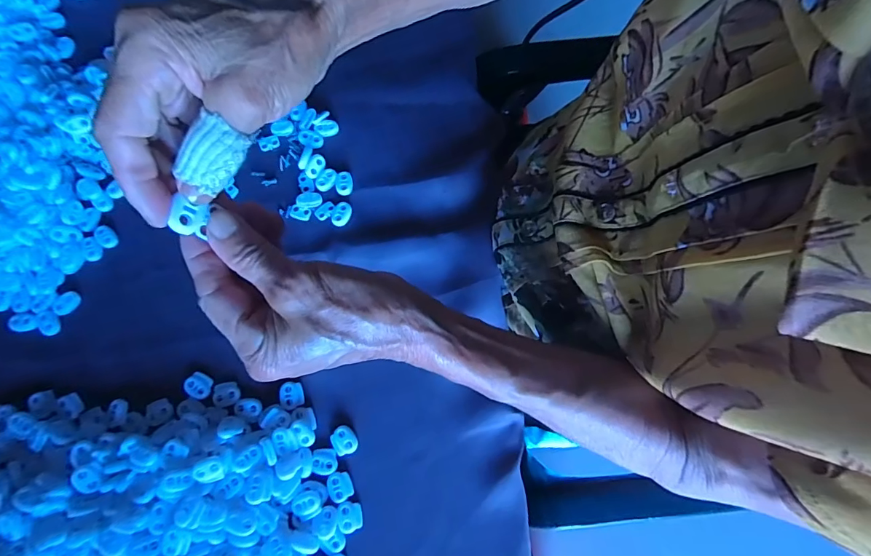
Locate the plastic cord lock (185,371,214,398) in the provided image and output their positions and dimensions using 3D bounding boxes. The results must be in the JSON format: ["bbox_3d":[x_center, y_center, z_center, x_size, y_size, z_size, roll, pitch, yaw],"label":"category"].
[{"bbox_3d":[-0.195,0.088,0.352,0.022,0.004,0.019,37,80,7],"label":"plastic cord lock"}]

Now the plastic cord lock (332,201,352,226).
[{"bbox_3d":[-0.083,-0.057,0.382,0.016,0.004,0.022,27,79,5],"label":"plastic cord lock"}]

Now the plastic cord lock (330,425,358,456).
[{"bbox_3d":[-0.074,0.130,0.344,0.018,0.005,0.022,-29,80,-6],"label":"plastic cord lock"}]

